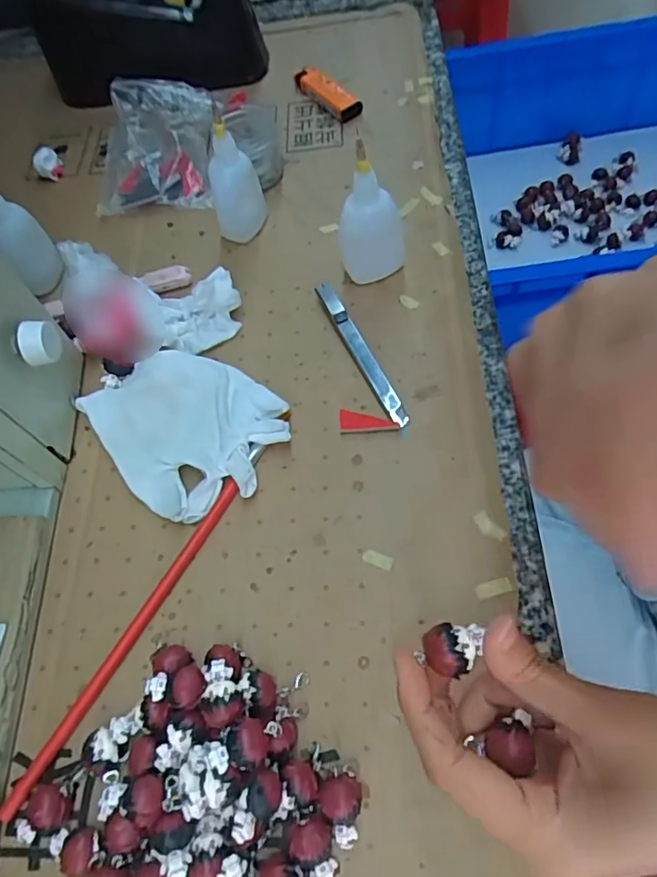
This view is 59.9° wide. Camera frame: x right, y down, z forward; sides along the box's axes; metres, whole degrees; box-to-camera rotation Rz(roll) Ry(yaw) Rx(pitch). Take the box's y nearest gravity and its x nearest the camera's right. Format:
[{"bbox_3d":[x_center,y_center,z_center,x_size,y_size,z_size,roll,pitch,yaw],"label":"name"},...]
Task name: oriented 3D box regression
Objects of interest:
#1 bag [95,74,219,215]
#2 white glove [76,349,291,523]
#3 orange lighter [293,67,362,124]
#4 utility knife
[{"bbox_3d":[-0.150,-0.255,0.495,0.105,0.035,0.132,-4,62,5],"label":"bag"},{"bbox_3d":[-0.093,-0.011,0.368,0.102,0.014,0.130,-43,66,-15],"label":"white glove"},{"bbox_3d":[-0.002,-0.311,0.514,0.018,0.015,0.083,-35,64,-11],"label":"orange lighter"},{"bbox_3d":[0.022,-0.058,0.384,0.011,0.011,0.122,-24,62,-6],"label":"utility knife"}]

